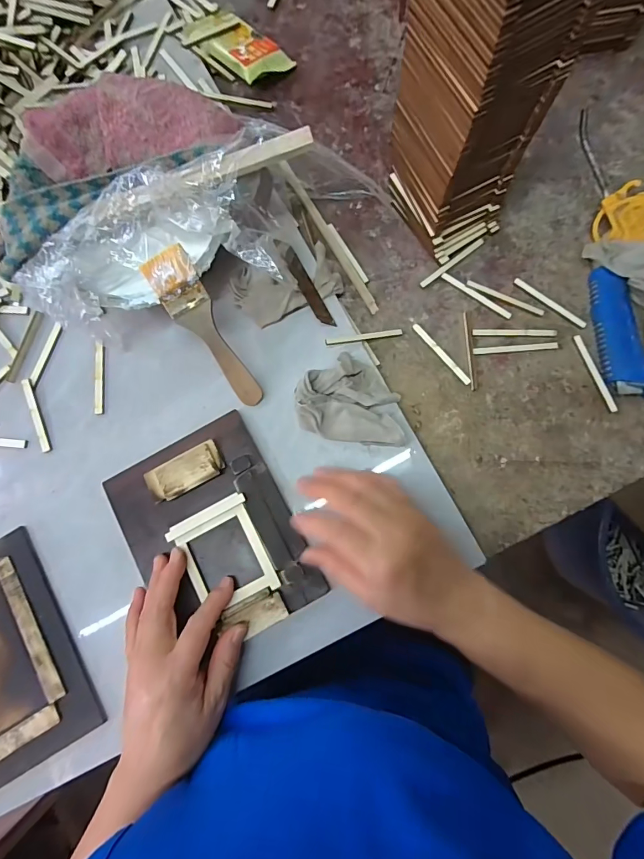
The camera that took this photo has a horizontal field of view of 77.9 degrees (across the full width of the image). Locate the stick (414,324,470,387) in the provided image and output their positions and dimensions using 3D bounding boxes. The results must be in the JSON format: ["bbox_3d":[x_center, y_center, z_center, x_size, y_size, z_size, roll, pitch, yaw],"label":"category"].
[{"bbox_3d":[0.117,-0.074,0.392,0.006,0.004,0.078,-39,81,-4],"label":"stick"}]

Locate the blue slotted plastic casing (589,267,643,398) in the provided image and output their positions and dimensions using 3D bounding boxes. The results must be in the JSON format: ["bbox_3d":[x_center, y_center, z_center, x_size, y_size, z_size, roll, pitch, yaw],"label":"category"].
[{"bbox_3d":[0.278,-0.091,0.371,0.035,0.021,0.126,-6,81,2],"label":"blue slotted plastic casing"}]

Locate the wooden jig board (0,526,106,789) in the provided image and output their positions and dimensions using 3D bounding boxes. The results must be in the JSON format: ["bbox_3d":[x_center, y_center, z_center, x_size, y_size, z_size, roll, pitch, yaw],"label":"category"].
[{"bbox_3d":[-0.304,0.216,0.366,0.155,0.008,0.192,-33,81,-3],"label":"wooden jig board"}]

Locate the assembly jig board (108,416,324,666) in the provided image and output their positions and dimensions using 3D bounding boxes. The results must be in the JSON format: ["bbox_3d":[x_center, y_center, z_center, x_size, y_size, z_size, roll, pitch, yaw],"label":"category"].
[{"bbox_3d":[-0.102,0.096,0.362,0.145,0.019,0.184,-28,81,-2],"label":"assembly jig board"}]

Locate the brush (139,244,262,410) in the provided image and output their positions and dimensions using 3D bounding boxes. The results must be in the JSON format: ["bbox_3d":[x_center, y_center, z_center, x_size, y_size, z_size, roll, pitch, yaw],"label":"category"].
[{"bbox_3d":[-0.105,-0.085,0.361,0.040,0.006,0.148,-25,111,5],"label":"brush"}]

